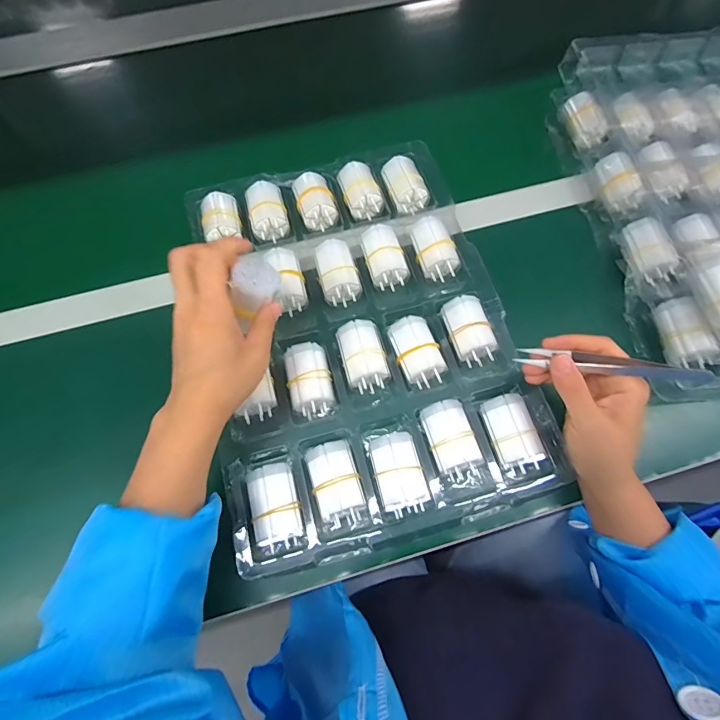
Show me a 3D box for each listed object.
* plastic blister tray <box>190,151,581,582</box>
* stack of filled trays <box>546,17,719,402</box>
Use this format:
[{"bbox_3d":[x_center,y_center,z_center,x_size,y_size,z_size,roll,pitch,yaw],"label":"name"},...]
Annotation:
[{"bbox_3d":[-0.007,-0.040,0.403,0.272,0.035,0.387,-15,68,-5],"label":"plastic blister tray"},{"bbox_3d":[0.399,-0.184,0.438,0.297,0.067,0.412,-7,67,-2],"label":"stack of filled trays"}]

